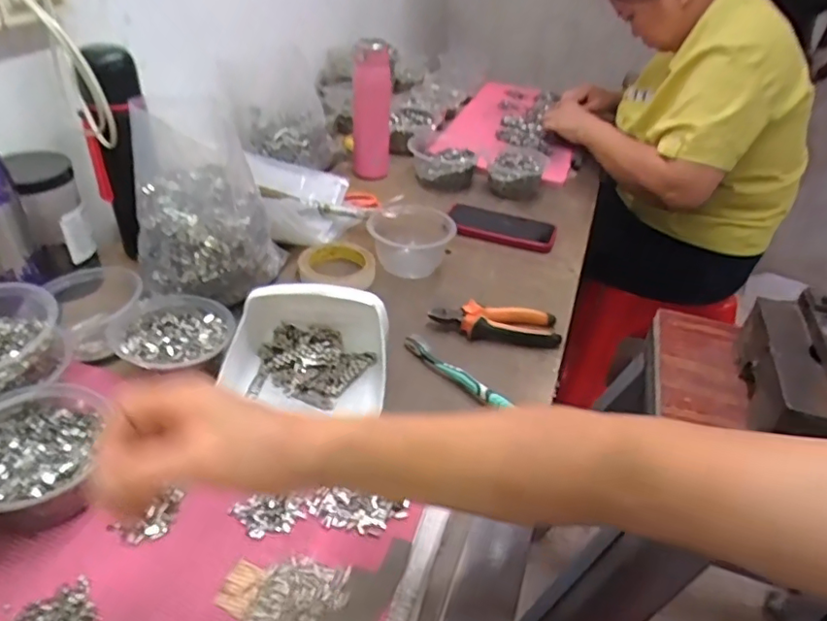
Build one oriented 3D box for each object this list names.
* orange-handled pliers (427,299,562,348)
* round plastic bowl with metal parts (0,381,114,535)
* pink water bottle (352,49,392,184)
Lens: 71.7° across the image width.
[{"bbox_3d":[0.095,0.015,0.677,0.147,0.030,0.050,8,37,1],"label":"orange-handled pliers"},{"bbox_3d":[-0.298,0.118,0.446,0.116,0.058,0.116,4,37,-3],"label":"round plastic bowl with metal parts"},{"bbox_3d":[-0.073,-0.336,0.992,0.068,0.202,0.063,2,36,-4],"label":"pink water bottle"}]

